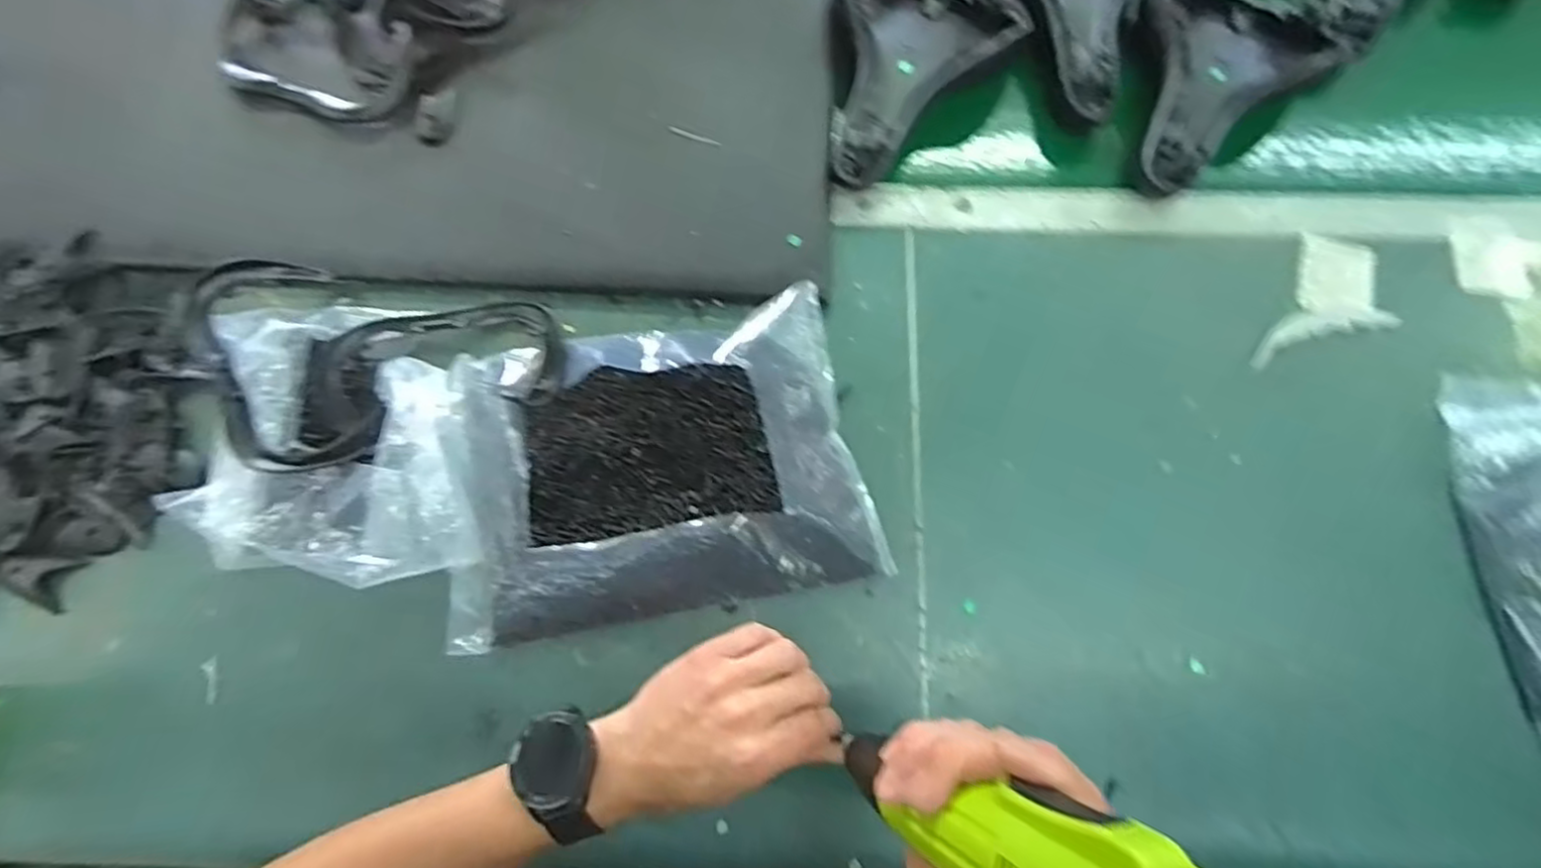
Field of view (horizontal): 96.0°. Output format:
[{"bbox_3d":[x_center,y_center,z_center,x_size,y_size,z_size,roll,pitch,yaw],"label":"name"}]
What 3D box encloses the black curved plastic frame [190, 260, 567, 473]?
[{"bbox_3d":[-0.305,-0.051,0.532,0.268,0.045,0.163,4,74,1],"label":"black curved plastic frame"}]

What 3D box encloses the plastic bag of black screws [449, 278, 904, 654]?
[{"bbox_3d":[-0.089,0.021,0.519,0.300,0.045,0.214,-11,74,-3],"label":"plastic bag of black screws"}]

